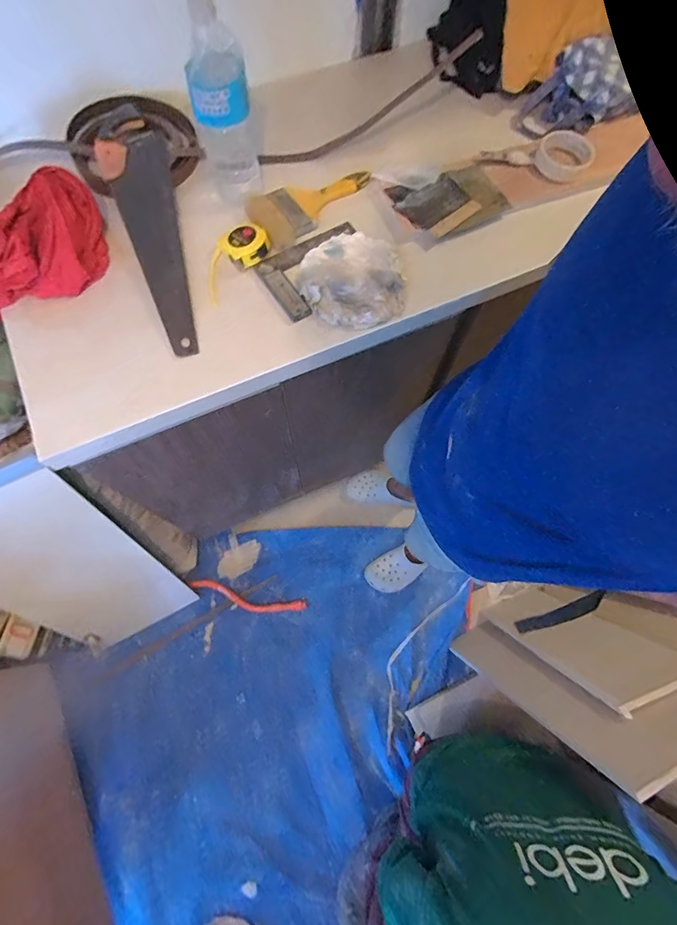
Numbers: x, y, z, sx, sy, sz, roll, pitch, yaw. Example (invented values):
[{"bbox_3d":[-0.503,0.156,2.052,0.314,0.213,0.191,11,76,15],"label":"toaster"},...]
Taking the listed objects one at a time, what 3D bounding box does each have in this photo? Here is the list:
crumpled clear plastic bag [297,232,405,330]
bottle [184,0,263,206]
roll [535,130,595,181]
[{"bbox_3d":[0.021,-0.293,0.679,0.163,0.017,0.178,-9,71,-5],"label":"crumpled clear plastic bag"},{"bbox_3d":[-0.163,-0.511,0.631,0.093,0.227,0.088,-14,72,-7],"label":"bottle"},{"bbox_3d":[0.402,-0.549,0.765,0.093,0.029,0.103,28,72,8],"label":"roll"}]

